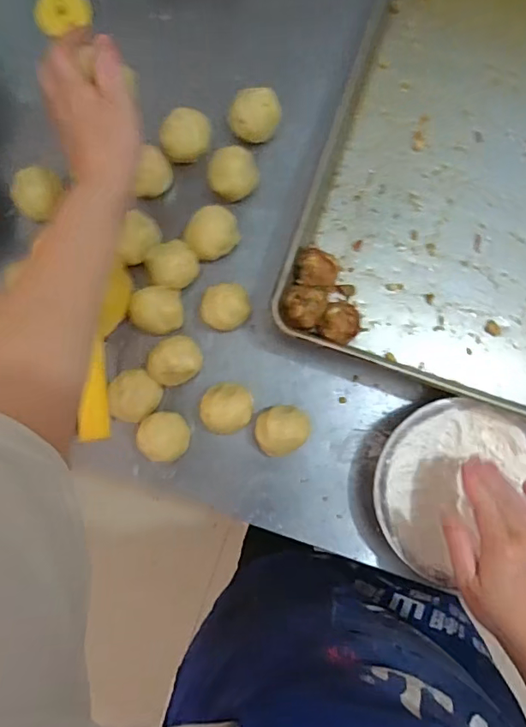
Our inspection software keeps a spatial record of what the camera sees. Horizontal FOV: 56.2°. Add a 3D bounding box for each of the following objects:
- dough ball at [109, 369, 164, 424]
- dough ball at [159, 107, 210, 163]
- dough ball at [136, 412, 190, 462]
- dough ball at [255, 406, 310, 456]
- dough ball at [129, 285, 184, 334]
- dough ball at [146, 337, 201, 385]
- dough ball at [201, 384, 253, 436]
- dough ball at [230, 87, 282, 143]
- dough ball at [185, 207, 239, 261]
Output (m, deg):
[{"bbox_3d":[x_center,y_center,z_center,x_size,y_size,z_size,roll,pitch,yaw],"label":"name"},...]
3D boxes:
[{"bbox_3d":[-0.138,0.038,0.544,0.051,0.044,0.060,20,87,2],"label":"dough ball"},{"bbox_3d":[-0.086,-0.255,0.554,0.054,0.037,0.046,-13,87,1],"label":"dough ball"},{"bbox_3d":[-0.107,0.080,0.539,0.052,0.045,0.056,-30,87,0],"label":"dough ball"},{"bbox_3d":[0.022,0.073,0.544,0.060,0.048,0.054,-22,87,0],"label":"dough ball"},{"bbox_3d":[-0.119,-0.057,0.543,0.053,0.045,0.052,0,87,1],"label":"dough ball"},{"bbox_3d":[-0.096,-0.002,0.547,0.056,0.040,0.049,-40,87,-1],"label":"dough ball"},{"bbox_3d":[-0.039,0.050,0.547,0.054,0.040,0.054,0,87,1],"label":"dough ball"},{"bbox_3d":[-0.008,-0.278,0.553,0.053,0.036,0.051,0,87,1],"label":"dough ball"},{"bbox_3d":[-0.056,-0.144,0.552,0.056,0.036,0.052,0,87,1],"label":"dough ball"}]

